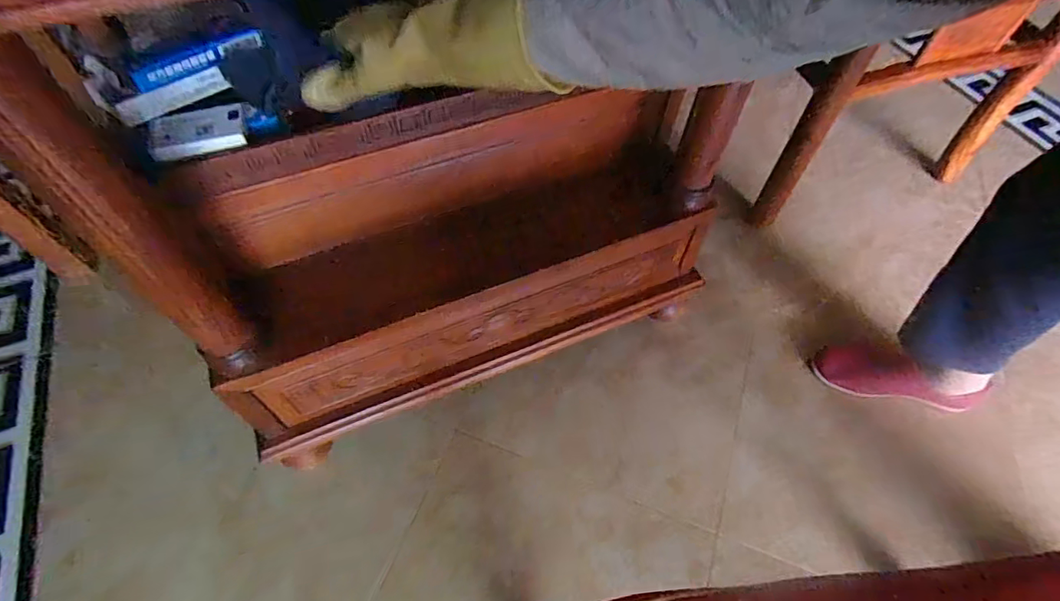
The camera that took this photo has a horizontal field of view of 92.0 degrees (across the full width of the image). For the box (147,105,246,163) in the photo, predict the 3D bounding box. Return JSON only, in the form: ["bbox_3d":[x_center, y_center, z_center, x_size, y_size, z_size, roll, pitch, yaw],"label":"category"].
[{"bbox_3d":[-0.317,-0.161,0.489,0.080,0.015,0.048,-19,60,-13],"label":"box"}]

